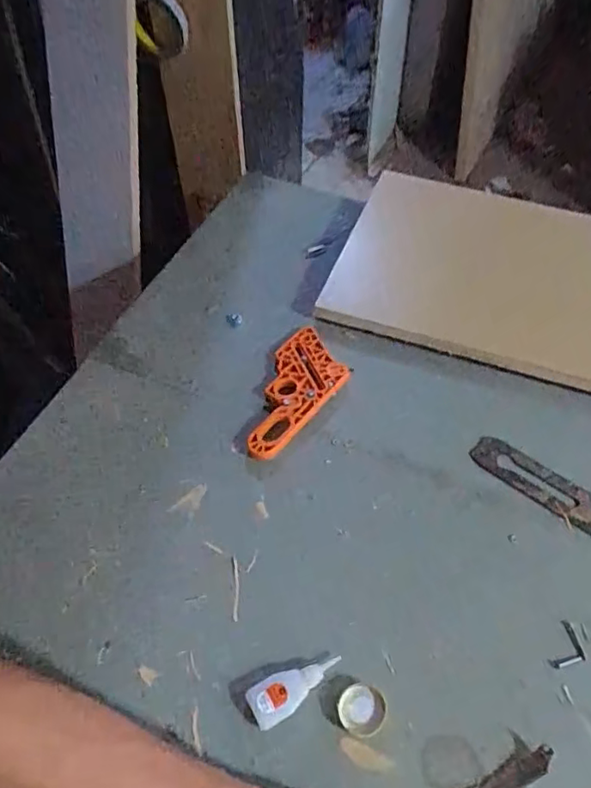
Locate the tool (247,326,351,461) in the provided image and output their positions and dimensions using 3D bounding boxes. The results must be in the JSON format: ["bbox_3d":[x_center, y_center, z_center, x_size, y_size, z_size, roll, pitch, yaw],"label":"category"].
[{"bbox_3d":[-0.010,-0.002,0.675,0.085,0.017,0.171,32,62,22],"label":"tool"}]

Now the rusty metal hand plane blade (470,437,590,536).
[{"bbox_3d":[0.253,0.093,0.606,0.145,0.011,0.041,33,62,22],"label":"rusty metal hand plane blade"}]

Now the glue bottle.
[{"bbox_3d":[0.000,0.243,0.489,0.081,0.018,0.033,-26,58,-16],"label":"glue bottle"}]

